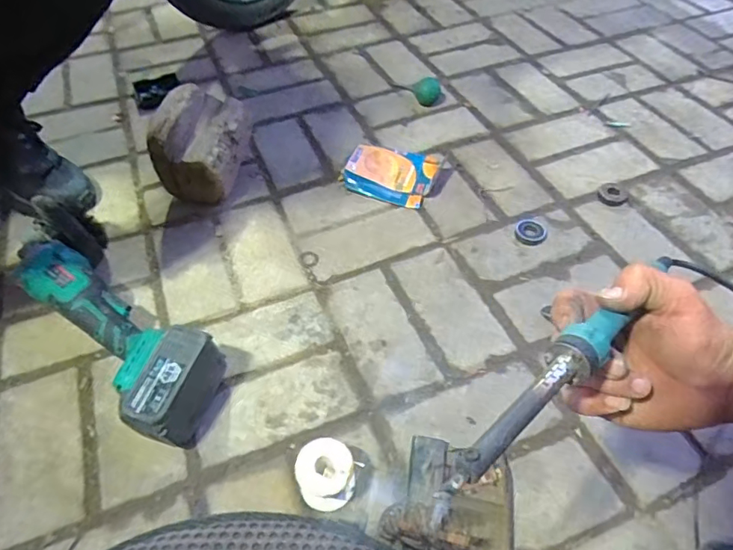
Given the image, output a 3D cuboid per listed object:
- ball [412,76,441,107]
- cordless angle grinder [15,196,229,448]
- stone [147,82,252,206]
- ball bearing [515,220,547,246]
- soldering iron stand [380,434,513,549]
[{"bbox_3d":[0.112,-0.342,0.971,0.053,0.040,0.046,9,52,8],"label":"ball"},{"bbox_3d":[-0.300,0.048,0.622,0.366,0.088,0.114,37,59,27],"label":"cordless angle grinder"},{"bbox_3d":[-0.250,-0.201,0.798,0.108,0.136,0.146,9,50,7],"label":"stone"},{"bbox_3d":[0.238,-0.061,0.752,0.043,0.010,0.048,16,54,13],"label":"ball bearing"},{"bbox_3d":[0.087,0.221,0.508,0.117,0.032,0.107,15,51,12],"label":"soldering iron stand"}]

